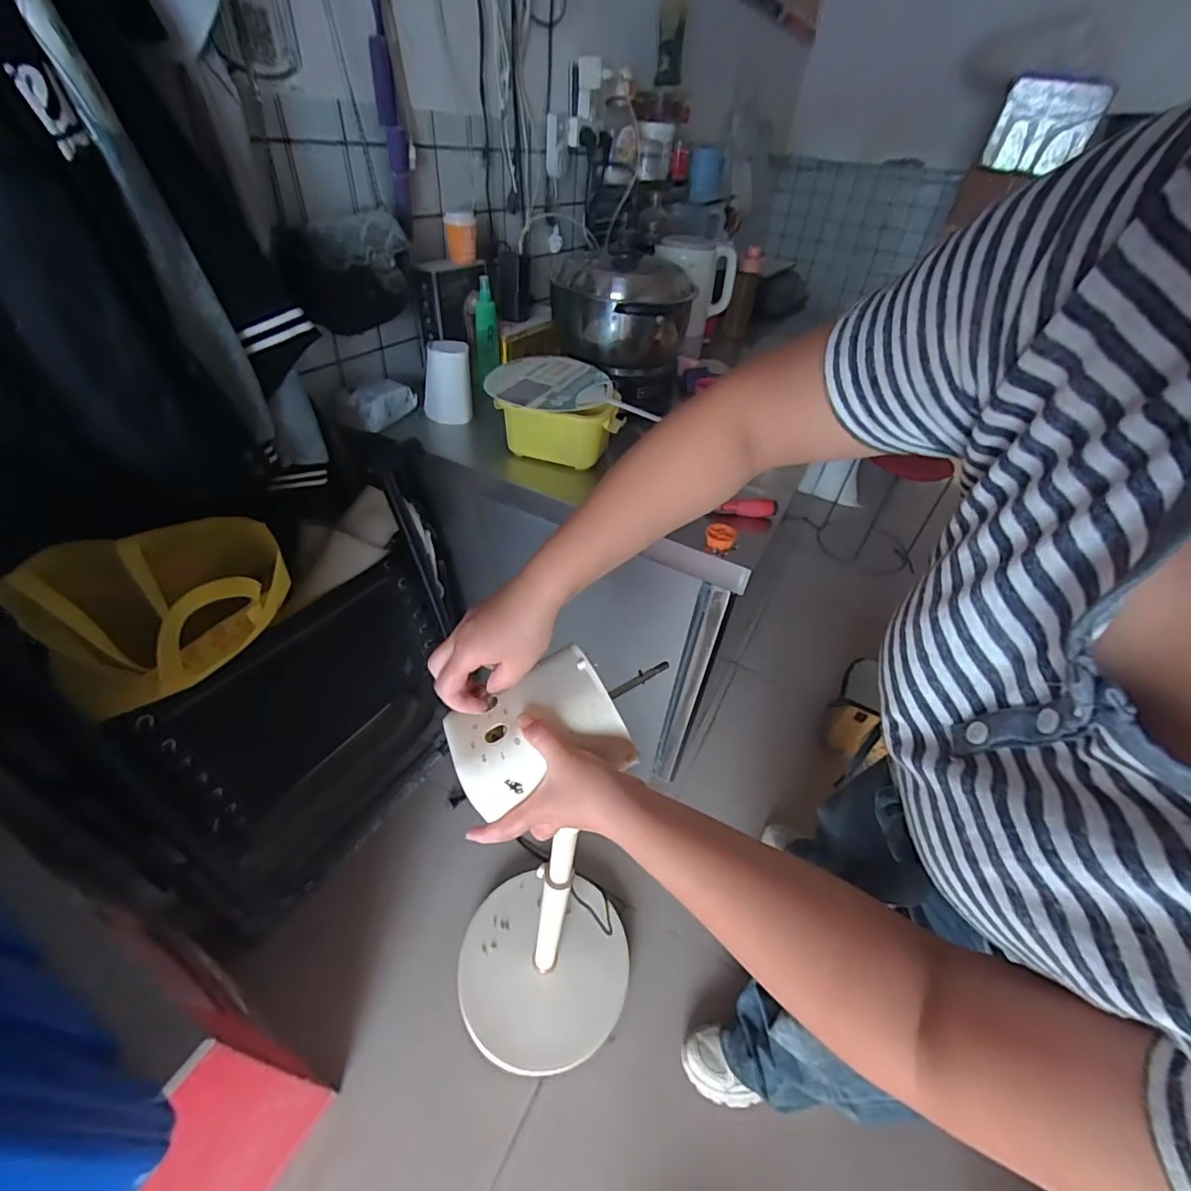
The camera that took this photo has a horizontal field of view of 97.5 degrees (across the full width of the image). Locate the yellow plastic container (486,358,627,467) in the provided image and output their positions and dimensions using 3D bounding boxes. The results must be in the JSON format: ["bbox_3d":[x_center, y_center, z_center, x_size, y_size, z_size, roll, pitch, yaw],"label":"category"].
[{"bbox_3d":[-0.067,-0.326,0.916,0.219,0.112,0.209,5,41,-2],"label":"yellow plastic container"}]

